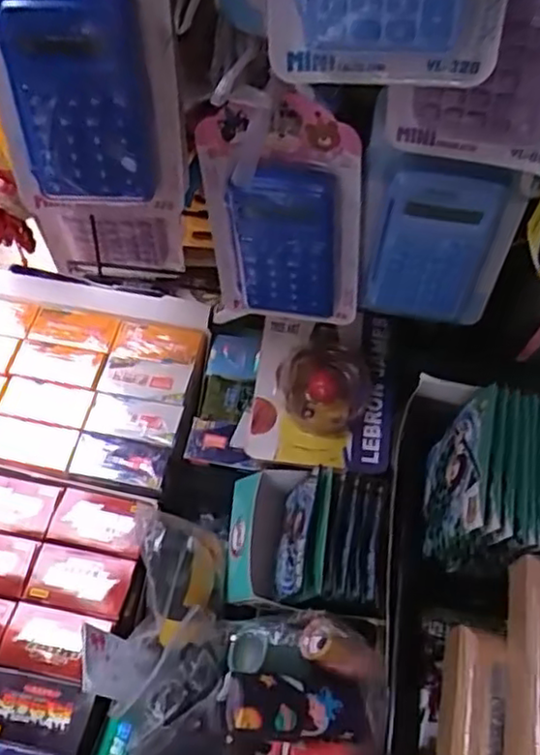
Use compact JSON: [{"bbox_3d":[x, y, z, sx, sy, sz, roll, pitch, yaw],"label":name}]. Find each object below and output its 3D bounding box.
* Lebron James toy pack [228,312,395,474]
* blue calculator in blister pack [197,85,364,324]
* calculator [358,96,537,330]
[{"bbox_3d":[0.037,0.008,0.516,0.111,0.048,0.117,7,59,5],"label":"Lebron James toy pack"},{"bbox_3d":[0.006,-0.089,0.390,0.092,0.156,0.030,9,59,7],"label":"blue calculator in blister pack"},{"bbox_3d":[0.094,-0.079,0.390,0.085,0.119,0.025,13,60,9],"label":"calculator"}]

